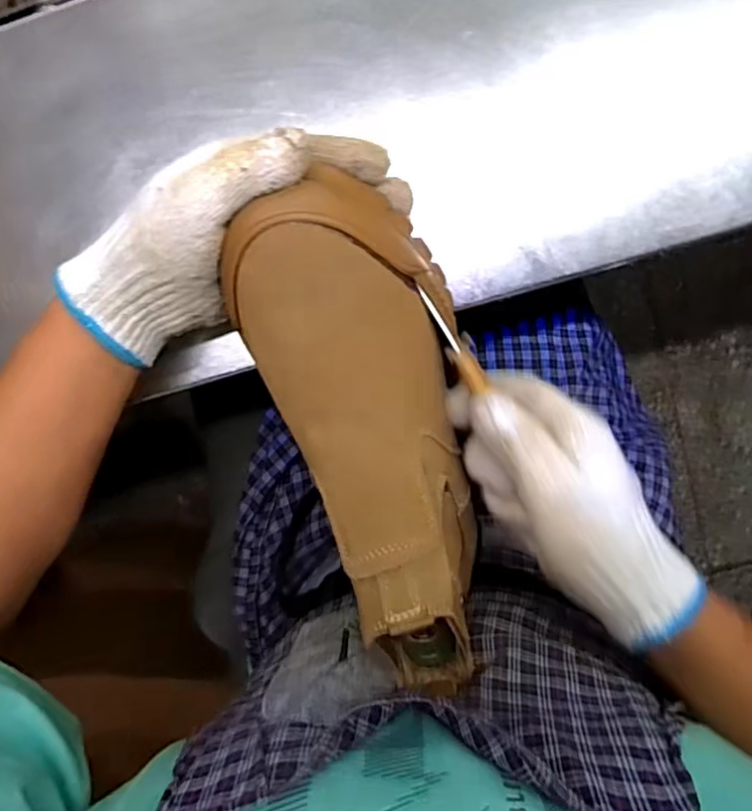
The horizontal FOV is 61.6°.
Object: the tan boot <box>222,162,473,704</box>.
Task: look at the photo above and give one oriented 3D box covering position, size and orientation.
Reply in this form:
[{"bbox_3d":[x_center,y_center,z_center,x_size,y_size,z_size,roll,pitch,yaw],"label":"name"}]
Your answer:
[{"bbox_3d":[0.000,0.011,0.341,0.103,0.105,0.234,-16,87,6],"label":"tan boot"}]

